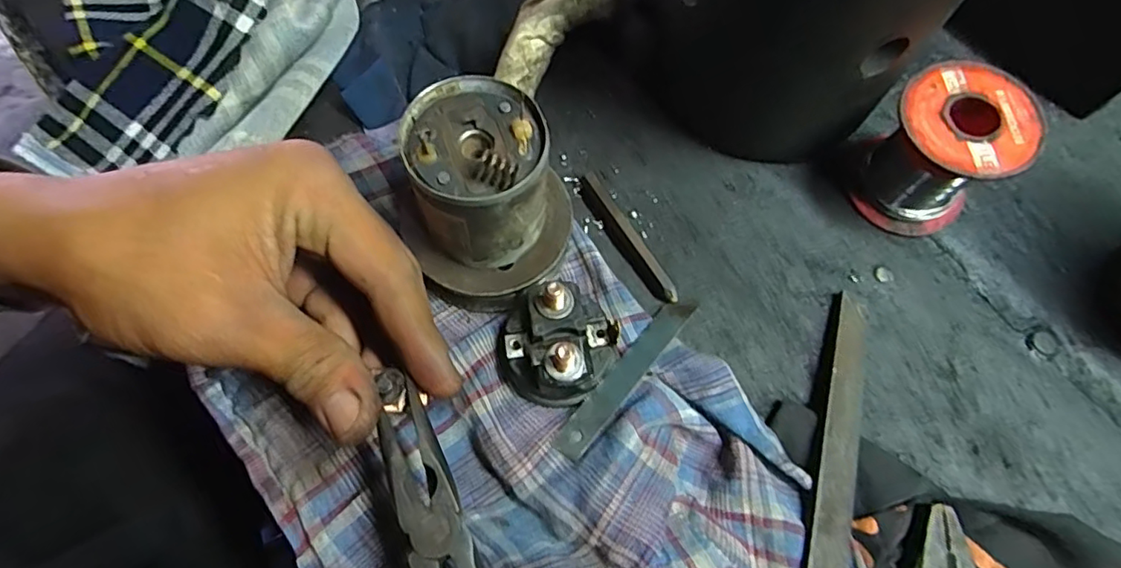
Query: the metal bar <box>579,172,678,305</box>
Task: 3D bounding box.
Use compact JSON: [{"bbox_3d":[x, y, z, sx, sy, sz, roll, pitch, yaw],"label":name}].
[{"bbox_3d":[0.030,-0.022,0.260,0.009,0.006,0.073,-28,72,-14],"label":"metal bar"}]

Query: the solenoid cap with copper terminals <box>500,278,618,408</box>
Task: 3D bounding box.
[{"bbox_3d":[-0.001,0.023,0.223,0.045,0.022,0.043,1,67,-3],"label":"solenoid cap with copper terminals"}]

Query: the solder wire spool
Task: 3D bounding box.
[{"bbox_3d":[0.159,-0.055,0.245,0.051,0.057,0.052,1,67,-3],"label":"solder wire spool"}]

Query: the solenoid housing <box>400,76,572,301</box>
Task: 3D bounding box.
[{"bbox_3d":[-0.030,-0.032,0.222,0.063,0.069,0.060,1,67,-3],"label":"solenoid housing"}]

